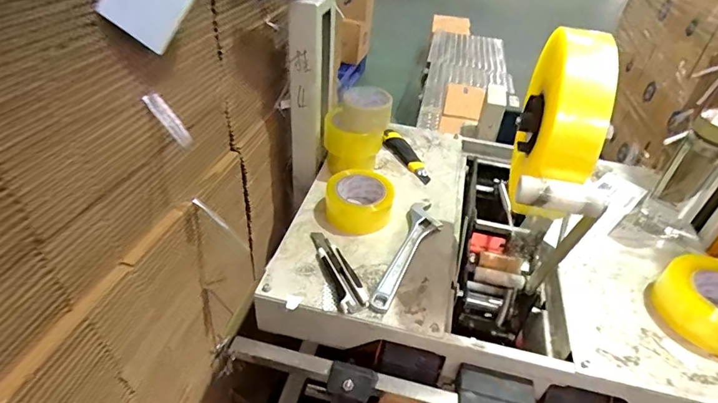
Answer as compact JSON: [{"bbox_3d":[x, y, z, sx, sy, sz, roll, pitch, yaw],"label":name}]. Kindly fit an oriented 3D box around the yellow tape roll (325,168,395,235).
[{"bbox_3d":[0.001,-0.002,0.735,0.109,0.064,0.109,4,40,-3],"label":"yellow tape roll"}]

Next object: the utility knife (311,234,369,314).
[{"bbox_3d":[-0.033,0.095,0.636,0.037,0.021,0.157,-12,43,-21],"label":"utility knife"}]

